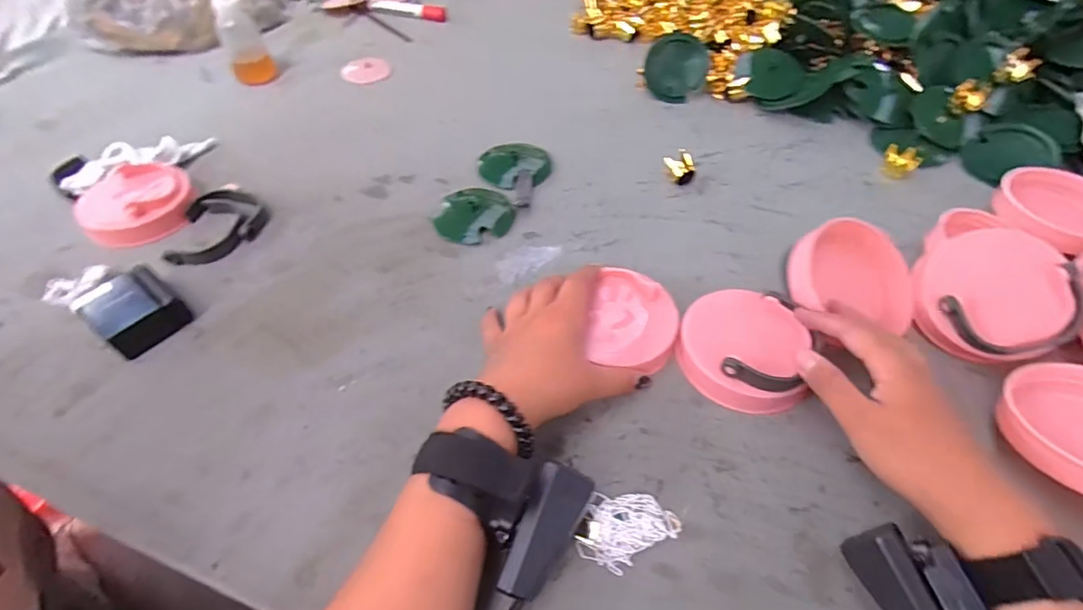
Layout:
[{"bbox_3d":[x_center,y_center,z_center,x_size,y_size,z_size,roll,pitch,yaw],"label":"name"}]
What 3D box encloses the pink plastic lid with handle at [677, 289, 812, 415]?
[{"bbox_3d":[0.142,0.028,0.368,0.082,0.023,0.086,-1,52,2],"label":"pink plastic lid with handle"}]

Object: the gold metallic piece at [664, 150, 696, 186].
[{"bbox_3d":[0.141,-0.138,0.520,0.030,0.023,0.026,-34,58,-22],"label":"gold metallic piece"}]

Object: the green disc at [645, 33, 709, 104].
[{"bbox_3d":[0.159,-0.276,0.610,0.069,0.071,0.009,-1,28,-1],"label":"green disc"}]

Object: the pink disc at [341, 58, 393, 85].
[{"bbox_3d":[-0.223,-0.299,0.663,0.061,0.004,0.069,-13,53,-7],"label":"pink disc"}]

